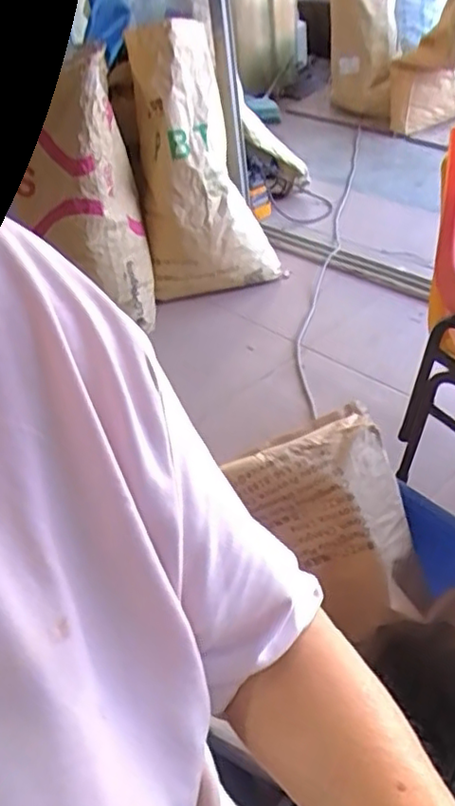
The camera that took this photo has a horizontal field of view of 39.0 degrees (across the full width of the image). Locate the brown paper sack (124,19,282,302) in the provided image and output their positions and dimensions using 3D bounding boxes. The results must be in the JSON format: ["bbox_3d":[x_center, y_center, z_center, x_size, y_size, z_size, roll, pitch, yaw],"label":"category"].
[{"bbox_3d":[-0.054,-0.598,1.631,0.332,0.600,0.215,-2,36,5],"label":"brown paper sack"}]

